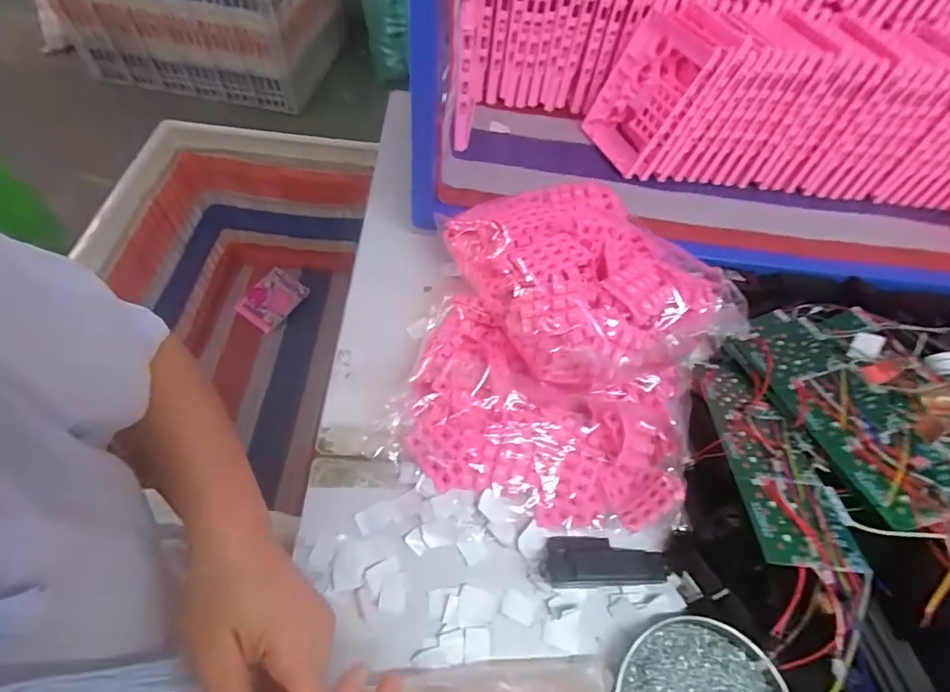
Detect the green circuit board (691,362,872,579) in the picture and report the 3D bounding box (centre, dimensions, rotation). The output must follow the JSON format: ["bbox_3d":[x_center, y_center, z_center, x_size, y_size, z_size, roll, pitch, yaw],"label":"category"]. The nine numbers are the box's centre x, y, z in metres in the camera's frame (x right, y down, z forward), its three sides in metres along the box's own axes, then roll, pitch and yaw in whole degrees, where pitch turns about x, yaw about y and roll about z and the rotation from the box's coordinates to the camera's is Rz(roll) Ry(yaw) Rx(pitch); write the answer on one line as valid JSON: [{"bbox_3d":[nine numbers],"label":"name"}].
[{"bbox_3d":[0.248,0.089,0.412,0.070,0.011,0.210,5,38,1],"label":"green circuit board"}]

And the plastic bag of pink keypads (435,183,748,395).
[{"bbox_3d":[0.109,-0.081,0.461,0.217,0.080,0.237,-19,62,-16],"label":"plastic bag of pink keypads"}]

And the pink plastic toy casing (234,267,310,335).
[{"bbox_3d":[-0.545,-0.127,1.281,0.125,0.023,0.165,42,75,3],"label":"pink plastic toy casing"}]

